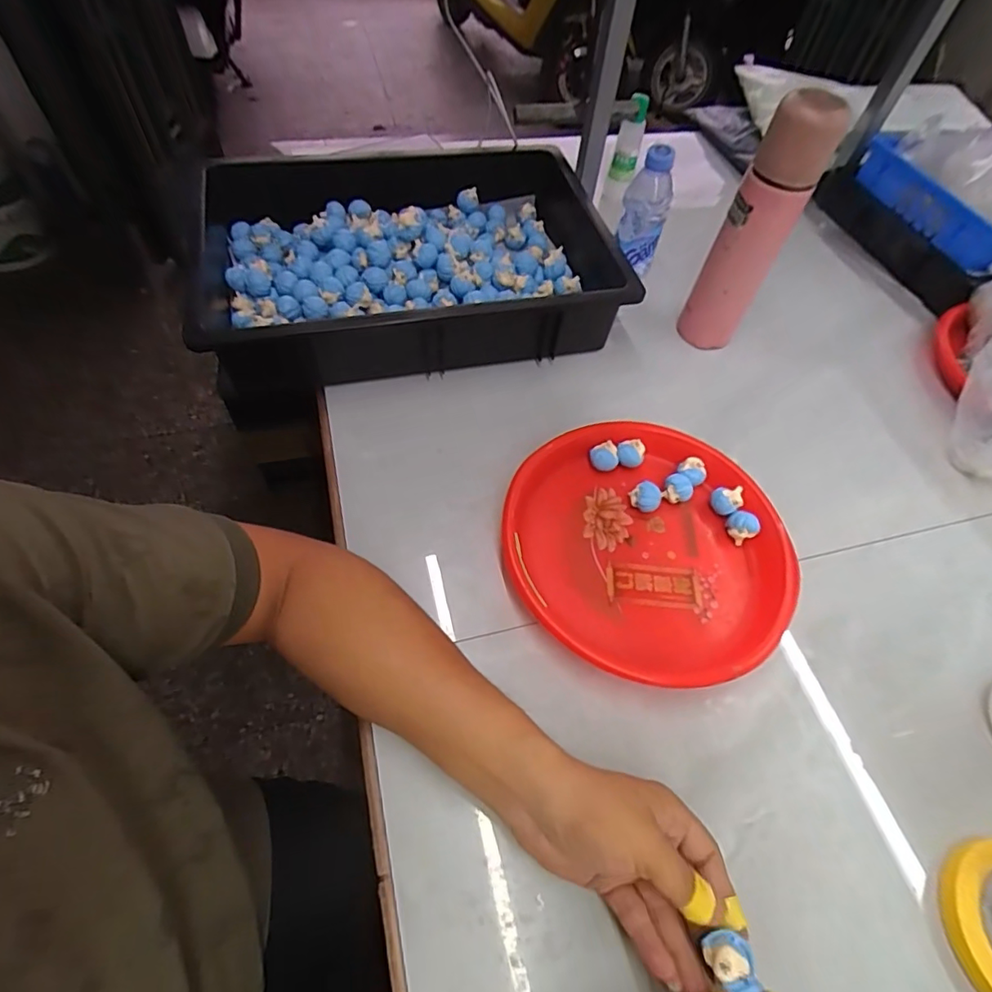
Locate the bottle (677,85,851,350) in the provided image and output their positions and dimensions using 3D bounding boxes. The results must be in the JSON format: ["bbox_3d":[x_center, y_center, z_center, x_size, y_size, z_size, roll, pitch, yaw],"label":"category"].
[{"bbox_3d":[0.265,-0.266,0.562,0.066,0.258,0.055,26,59,12],"label":"bottle"}]

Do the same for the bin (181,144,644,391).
[{"bbox_3d":[-0.105,-0.282,0.641,0.465,0.103,0.341,-9,59,-10],"label":"bin"}]

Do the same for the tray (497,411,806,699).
[{"bbox_3d":[0.137,0.043,0.489,0.250,0.037,0.247,2,57,-3],"label":"tray"}]

